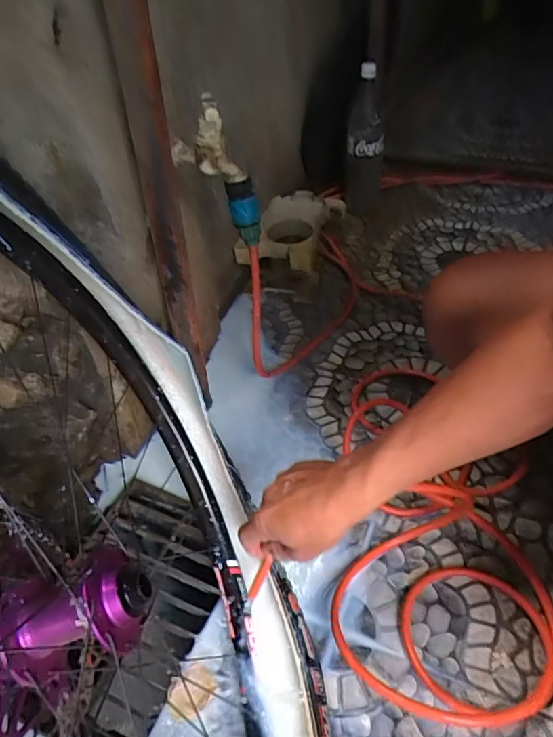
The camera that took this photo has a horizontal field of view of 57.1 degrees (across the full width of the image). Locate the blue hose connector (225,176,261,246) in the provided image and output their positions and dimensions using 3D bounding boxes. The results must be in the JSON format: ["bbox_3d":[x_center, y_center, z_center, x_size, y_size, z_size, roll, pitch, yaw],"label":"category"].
[{"bbox_3d":[-0.037,-0.190,0.619,0.035,0.077,0.031,-22,27,-14],"label":"blue hose connector"}]

